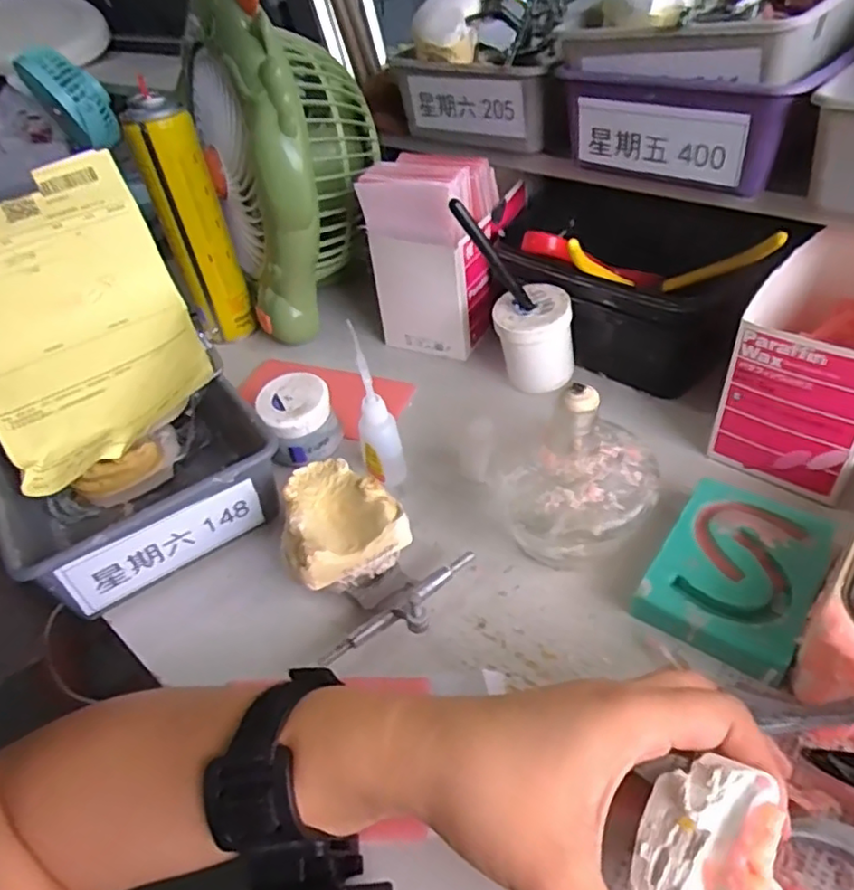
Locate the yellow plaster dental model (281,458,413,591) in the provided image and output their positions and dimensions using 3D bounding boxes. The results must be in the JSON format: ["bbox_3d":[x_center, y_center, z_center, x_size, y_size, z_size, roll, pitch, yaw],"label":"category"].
[{"bbox_3d":[-0.052,0.050,0.373,0.068,0.051,0.069,-22,44,-15],"label":"yellow plaster dental model"}]

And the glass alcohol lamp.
[{"bbox_3d":[0.087,0.021,0.349,0.073,0.106,0.073,-5,42,5],"label":"glass alcohol lamp"}]

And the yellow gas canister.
[{"bbox_3d":[-0.200,-0.186,0.541,0.056,0.186,0.060,-21,44,-13],"label":"yellow gas canister"}]

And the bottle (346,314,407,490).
[{"bbox_3d":[-0.033,-0.021,0.402,0.022,0.107,0.029,-33,47,-24],"label":"bottle"}]

